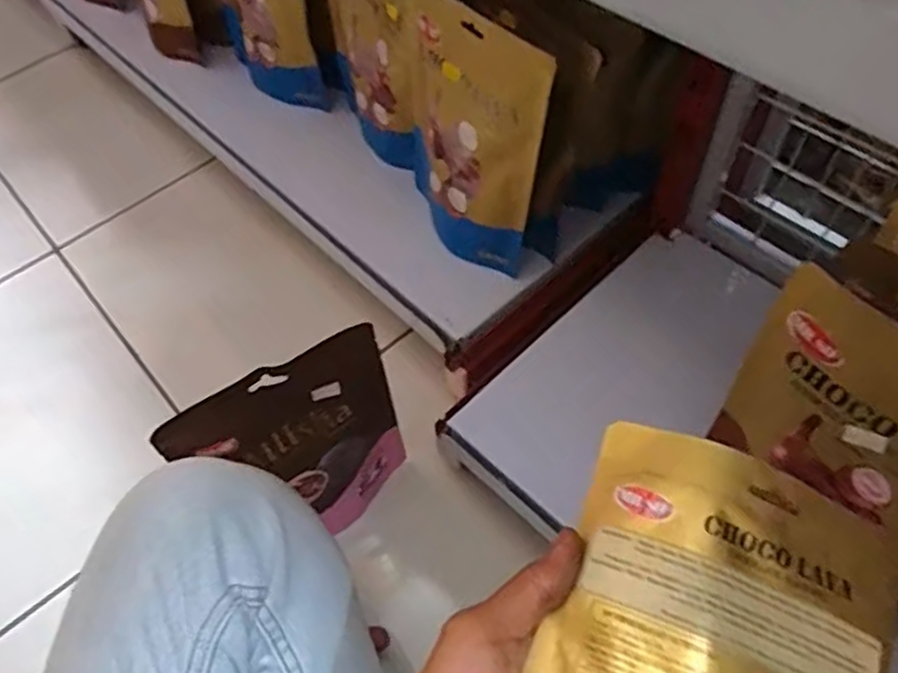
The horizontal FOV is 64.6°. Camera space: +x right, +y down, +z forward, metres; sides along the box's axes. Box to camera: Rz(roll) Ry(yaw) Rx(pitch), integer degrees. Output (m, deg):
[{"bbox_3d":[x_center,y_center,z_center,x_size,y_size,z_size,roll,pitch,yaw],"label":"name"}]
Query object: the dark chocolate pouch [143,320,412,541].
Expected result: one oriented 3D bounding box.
[{"bbox_3d":[-0.116,0.098,0.581,0.163,0.212,0.042,-27,59,-14],"label":"dark chocolate pouch"}]

